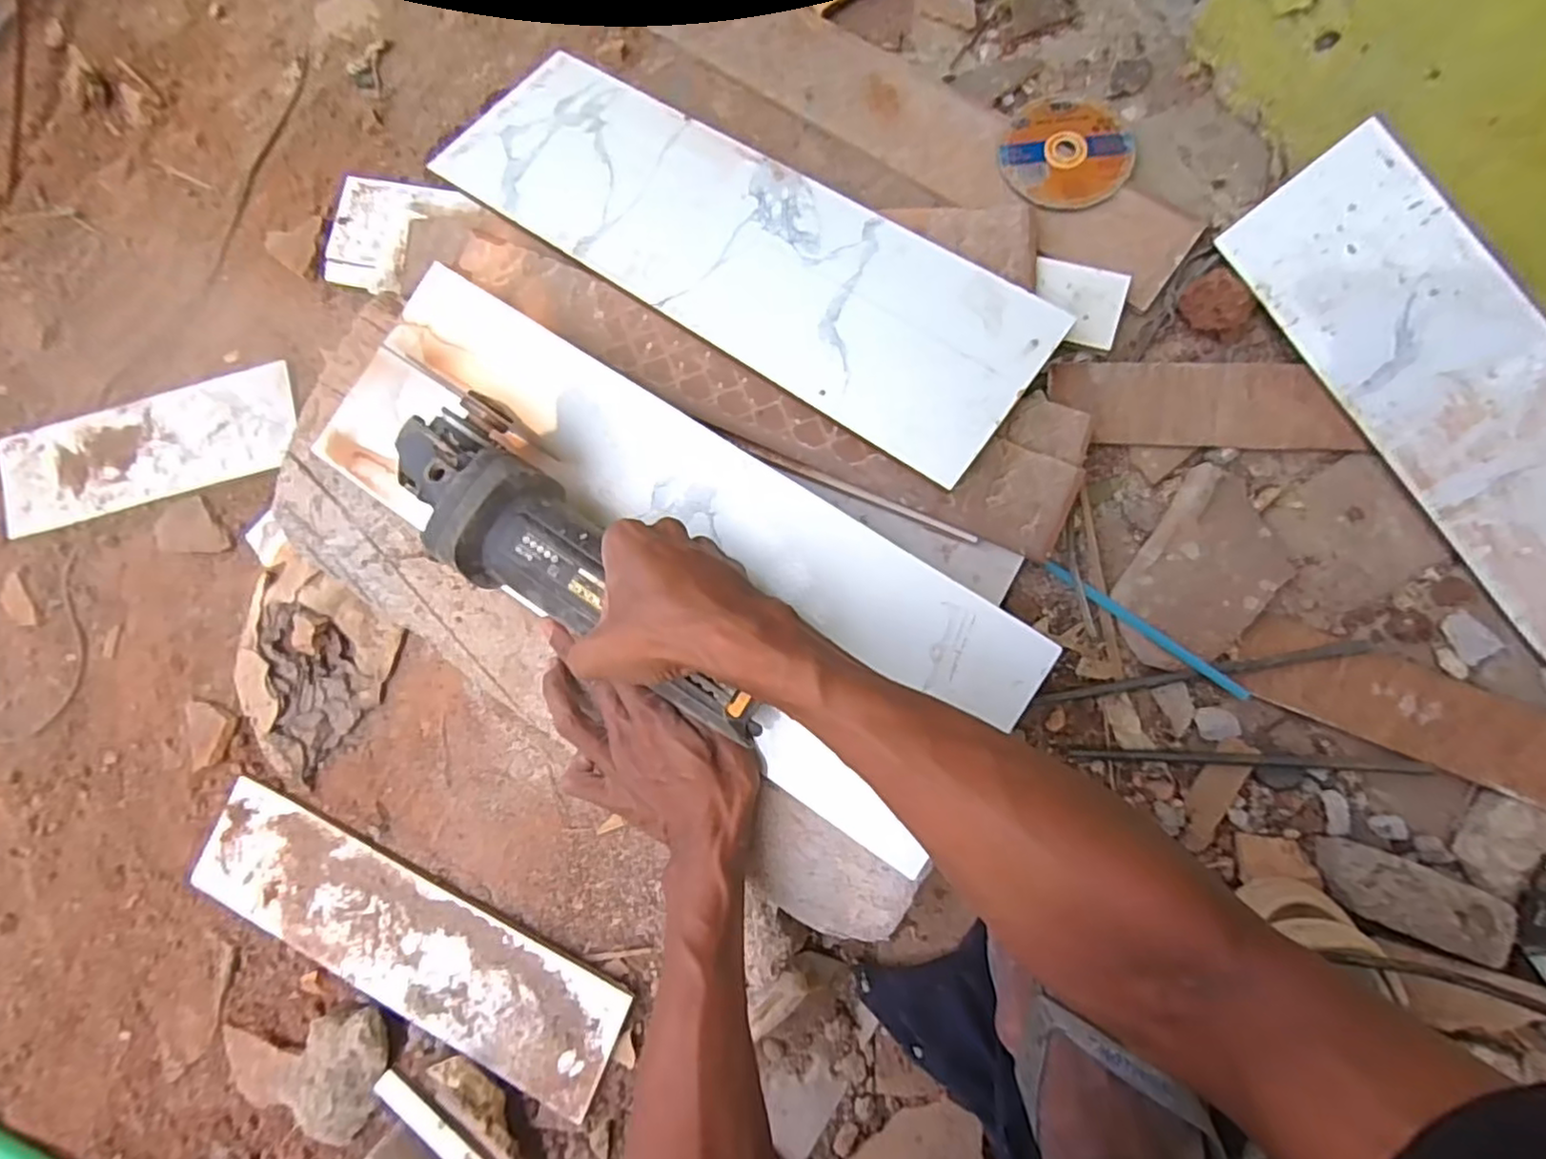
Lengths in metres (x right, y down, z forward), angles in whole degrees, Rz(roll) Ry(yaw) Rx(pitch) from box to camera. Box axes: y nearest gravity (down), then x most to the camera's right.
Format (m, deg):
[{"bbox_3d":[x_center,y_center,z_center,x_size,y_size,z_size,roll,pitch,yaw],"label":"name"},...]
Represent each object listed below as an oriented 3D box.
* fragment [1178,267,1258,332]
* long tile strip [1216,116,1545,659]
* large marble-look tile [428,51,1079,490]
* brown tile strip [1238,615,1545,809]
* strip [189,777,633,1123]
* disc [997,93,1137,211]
[{"bbox_3d":[0.324,-0.201,0.487,0.039,0.029,0.045,-37,82,3],"label":"fragment"},{"bbox_3d":[0.488,-0.062,0.427,0.096,0.005,0.493,-39,83,44],"label":"long tile strip"},{"bbox_3d":[-0.034,-0.255,0.502,0.487,0.006,0.158,35,78,13],"label":"large marble-look tile"},{"bbox_3d":[0.454,0.096,0.451,0.251,0.015,0.061,21,88,9],"label":"brown tile strip"},{"bbox_3d":[-0.301,0.289,0.538,0.383,0.007,0.096,24,85,10],"label":"strip"},{"bbox_3d":[0.227,-0.331,0.518,0.097,0.009,0.101,-1,79,5],"label":"disc"}]

